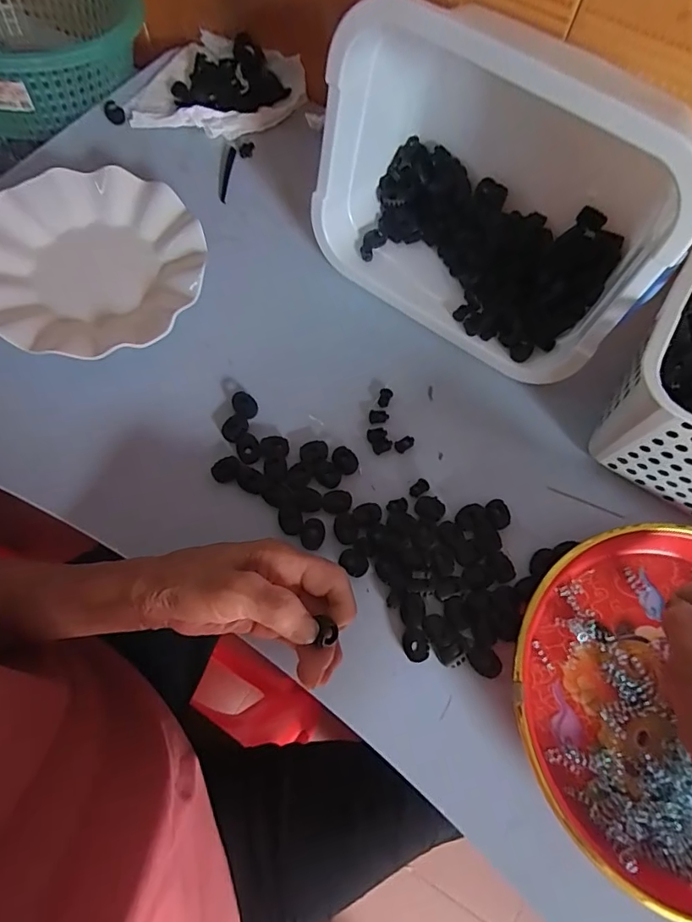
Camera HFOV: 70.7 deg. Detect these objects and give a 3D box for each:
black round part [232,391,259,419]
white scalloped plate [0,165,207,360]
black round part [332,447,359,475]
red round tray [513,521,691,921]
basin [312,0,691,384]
[{"bbox_3d":[-0.079,-0.043,0.385,0.018,0.008,0.023,-23,73,-10],"label":"black round part"},{"bbox_3d":[-0.209,-0.162,0.405,0.175,0.030,0.179,1,70,-2],"label":"white scalloped plate"},{"bbox_3d":[0.000,-0.001,0.375,0.017,0.006,0.021,-37,76,-14],"label":"black round part"},{"bbox_3d":[0.215,0.146,0.311,0.213,0.029,0.204,1,70,-2],"label":"red round tray"},{"bbox_3d":[0.111,-0.200,0.358,0.247,0.177,0.147,33,72,9],"label":"basin"}]

